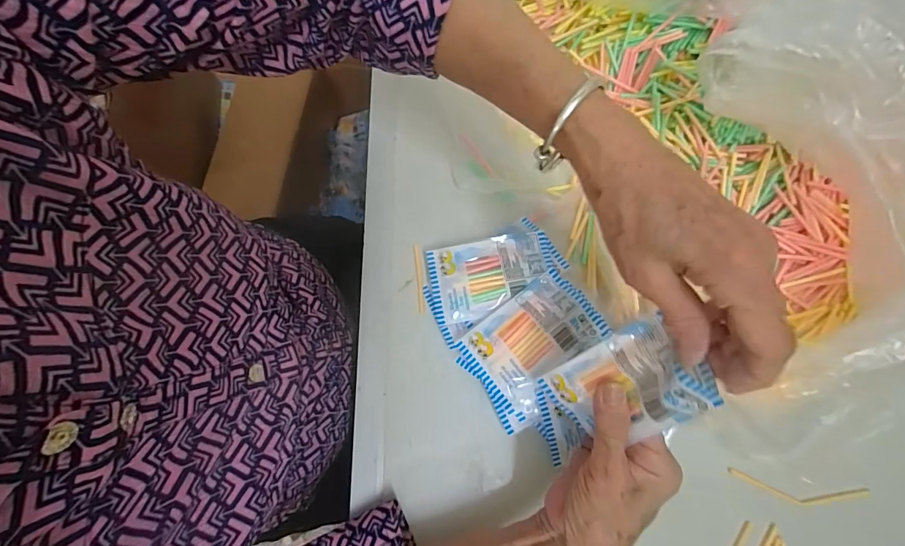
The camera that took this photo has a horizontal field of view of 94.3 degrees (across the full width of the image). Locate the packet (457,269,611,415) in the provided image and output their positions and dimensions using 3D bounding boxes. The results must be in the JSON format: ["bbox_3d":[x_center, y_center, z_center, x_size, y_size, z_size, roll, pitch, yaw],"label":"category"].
[{"bbox_3d":[0.066,0.054,0.340,0.099,0.014,0.069,-36,73,-9],"label":"packet"}]

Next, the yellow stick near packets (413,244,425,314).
[{"bbox_3d":[-0.030,0.005,0.378,0.005,0.004,0.064,-6,75,-5],"label":"yellow stick near packets"}]

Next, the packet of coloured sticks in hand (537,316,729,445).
[{"bbox_3d":[0.102,0.072,0.256,0.021,0.095,0.059,-10,63,-45],"label":"packet of coloured sticks in hand"}]

